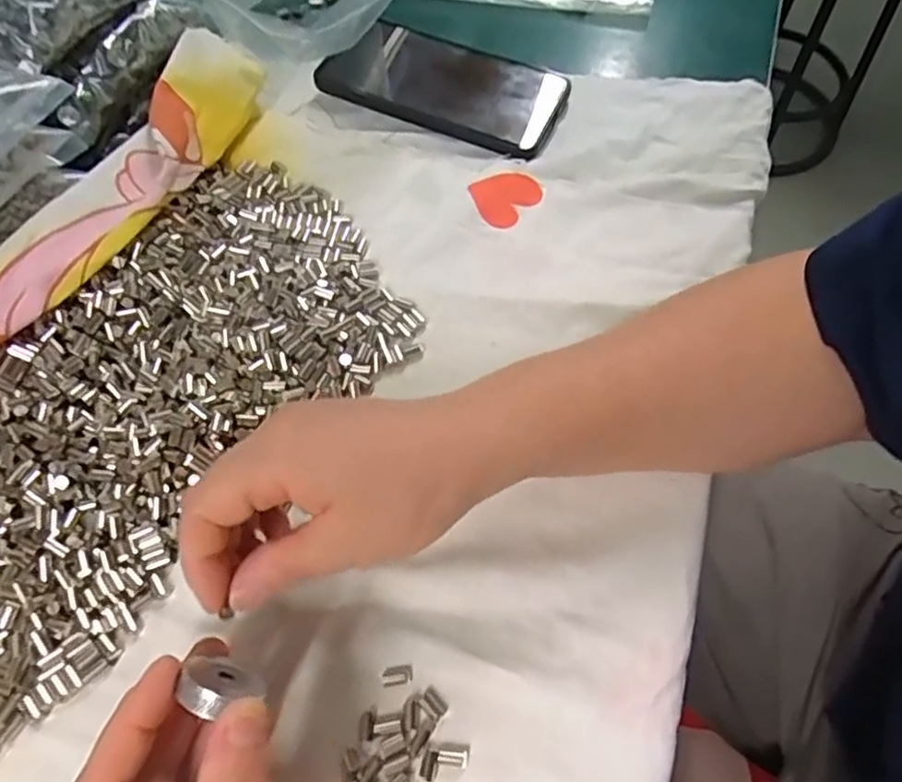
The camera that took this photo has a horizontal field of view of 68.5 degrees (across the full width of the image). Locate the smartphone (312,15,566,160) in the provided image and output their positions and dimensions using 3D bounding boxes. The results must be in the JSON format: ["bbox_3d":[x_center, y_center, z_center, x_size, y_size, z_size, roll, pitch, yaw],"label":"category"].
[{"bbox_3d":[-0.002,-0.211,0.455,0.158,0.015,0.084,26,64,14],"label":"smartphone"}]

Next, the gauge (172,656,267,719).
[{"bbox_3d":[-0.079,0.098,0.222,0.024,0.023,0.009,21,91,21],"label":"gauge"}]

